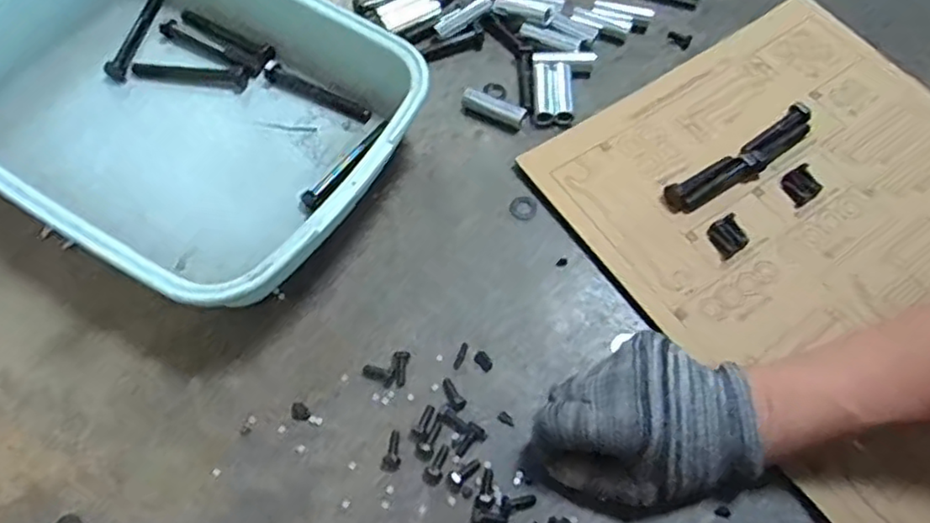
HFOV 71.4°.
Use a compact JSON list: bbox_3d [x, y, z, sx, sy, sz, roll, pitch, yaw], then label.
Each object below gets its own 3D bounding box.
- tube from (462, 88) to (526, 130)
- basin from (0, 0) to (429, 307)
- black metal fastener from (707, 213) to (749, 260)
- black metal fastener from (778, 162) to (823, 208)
[{"bbox_3d":[0.022,-0.117,0.493,0.050,0.017,0.010,24,64,10],"label":"tube"},{"bbox_3d":[-0.197,-0.107,0.460,0.311,0.064,0.240,31,65,13],"label":"basin"},{"bbox_3d":[0.180,-0.018,0.442,0.023,0.004,0.025,-23,66,-14],"label":"black metal fastener"},{"bbox_3d":[0.241,-0.055,0.463,0.024,0.005,0.025,-25,66,-15],"label":"black metal fastener"}]

